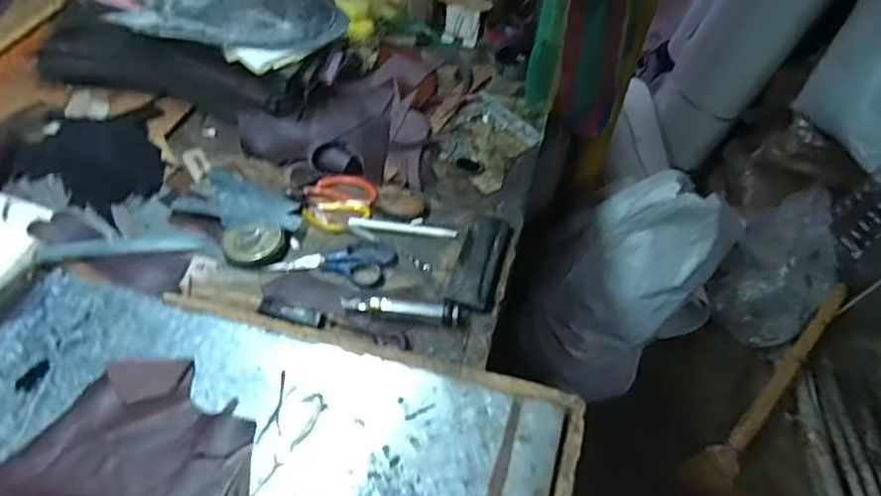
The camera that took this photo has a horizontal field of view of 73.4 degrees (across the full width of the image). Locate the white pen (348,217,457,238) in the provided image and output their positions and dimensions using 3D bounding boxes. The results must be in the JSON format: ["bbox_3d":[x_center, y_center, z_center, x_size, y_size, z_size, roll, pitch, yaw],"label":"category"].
[{"bbox_3d":[-0.051,-0.026,0.790,0.145,0.007,0.015,7,49,3],"label":"white pen"}]

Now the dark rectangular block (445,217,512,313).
[{"bbox_3d":[0.052,0.017,0.750,0.056,0.017,0.168,13,50,9],"label":"dark rectangular block"}]

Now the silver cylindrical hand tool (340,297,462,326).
[{"bbox_3d":[-0.045,0.070,0.693,0.139,0.025,0.029,8,49,4],"label":"silver cylindrical hand tool"}]

